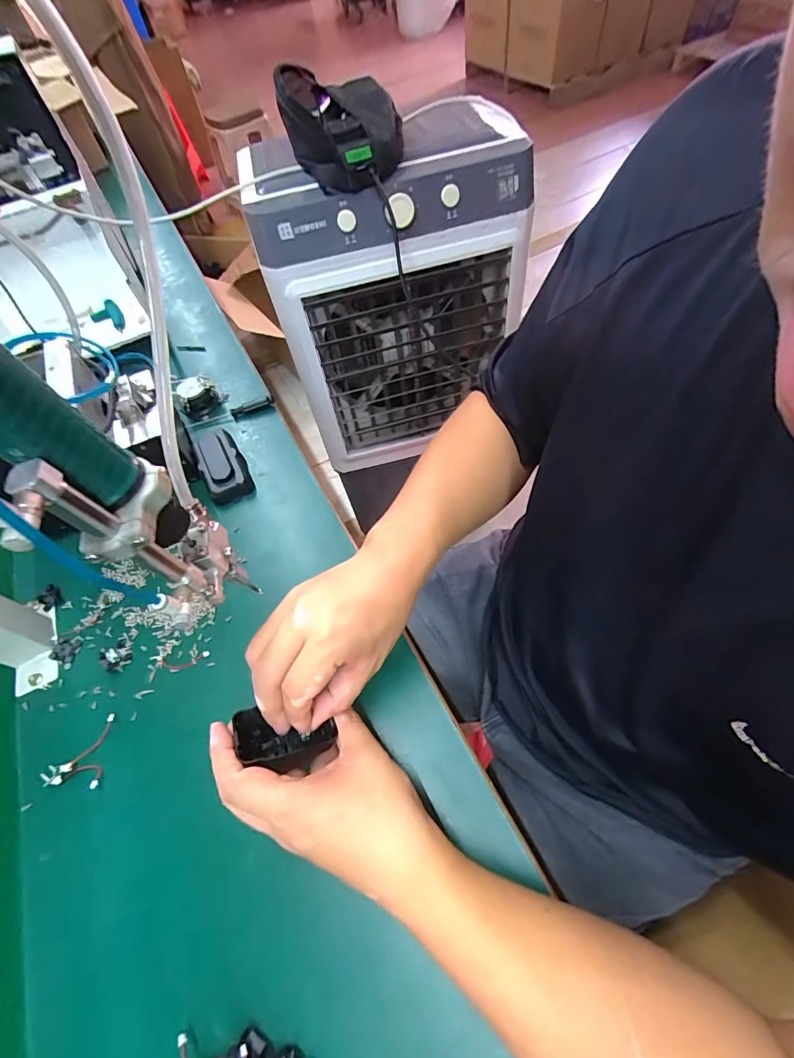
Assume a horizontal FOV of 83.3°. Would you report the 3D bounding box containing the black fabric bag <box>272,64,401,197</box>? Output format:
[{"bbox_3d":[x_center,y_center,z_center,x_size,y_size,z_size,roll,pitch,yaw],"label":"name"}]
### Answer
[{"bbox_3d":[-0.075,-0.574,0.628,0.157,0.096,0.210,-4,57,5],"label":"black fabric bag"}]

